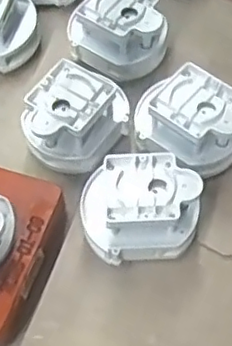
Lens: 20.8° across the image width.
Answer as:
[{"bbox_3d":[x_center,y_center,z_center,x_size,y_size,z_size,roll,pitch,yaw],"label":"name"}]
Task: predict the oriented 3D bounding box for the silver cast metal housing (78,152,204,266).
[{"bbox_3d":[0.015,0.024,0.383,0.070,0.048,0.052,-7,60,-1],"label":"silver cast metal housing"}]

